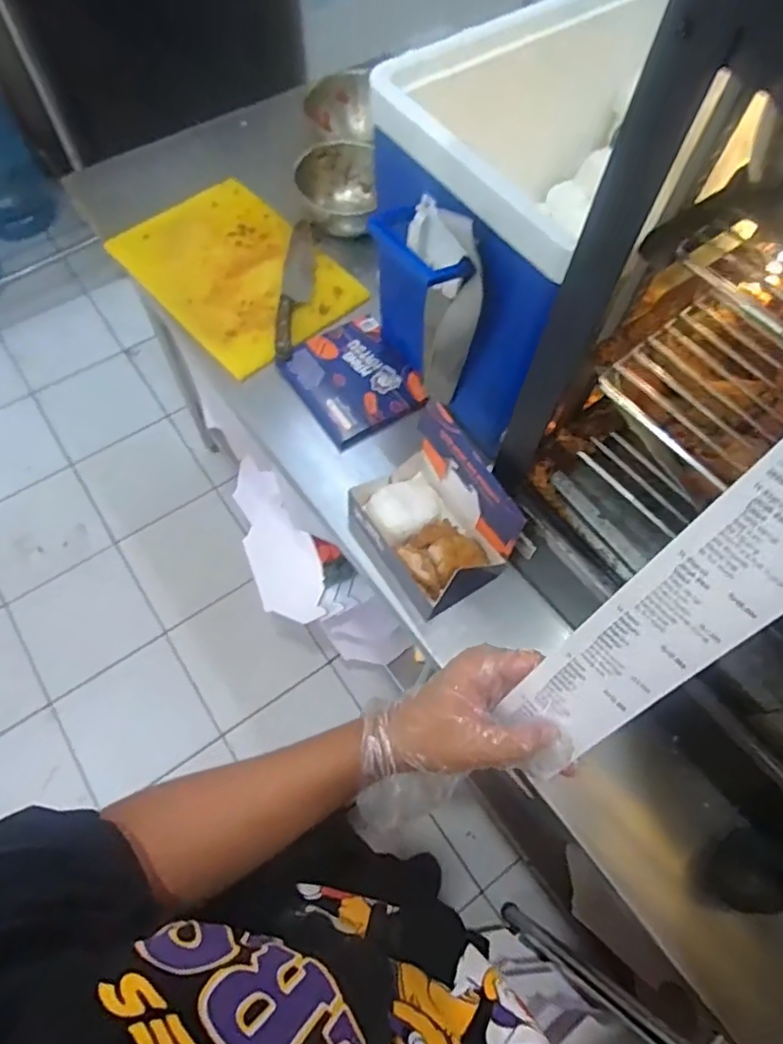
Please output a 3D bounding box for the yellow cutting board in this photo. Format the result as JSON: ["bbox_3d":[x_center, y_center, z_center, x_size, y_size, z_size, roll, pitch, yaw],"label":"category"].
[{"bbox_3d":[-0.235,-0.385,0.916,0.254,0.023,0.340,-41,79,-21],"label":"yellow cutting board"}]

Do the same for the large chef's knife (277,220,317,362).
[{"bbox_3d":[-0.142,-0.354,0.897,0.047,0.017,0.271,5,65,0],"label":"large chef's knife"}]

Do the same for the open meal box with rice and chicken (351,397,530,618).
[{"bbox_3d":[0.047,-0.009,0.670,0.128,0.151,0.172,-35,71,-16],"label":"open meal box with rice and chicken"}]

